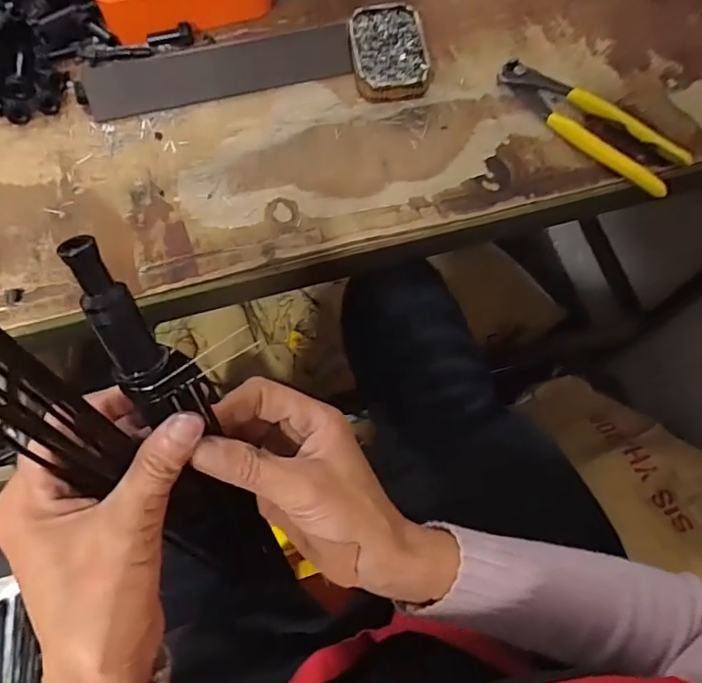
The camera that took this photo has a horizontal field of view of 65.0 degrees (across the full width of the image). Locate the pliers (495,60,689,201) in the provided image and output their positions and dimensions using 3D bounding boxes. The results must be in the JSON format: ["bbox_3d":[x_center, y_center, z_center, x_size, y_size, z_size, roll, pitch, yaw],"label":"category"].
[{"bbox_3d":[0.191,-0.179,0.446,0.163,0.032,0.049,43,74,13],"label":"pliers"}]

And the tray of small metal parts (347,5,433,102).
[{"bbox_3d":[0.033,-0.246,0.469,0.066,0.020,0.086,-8,70,-4],"label":"tray of small metal parts"}]

